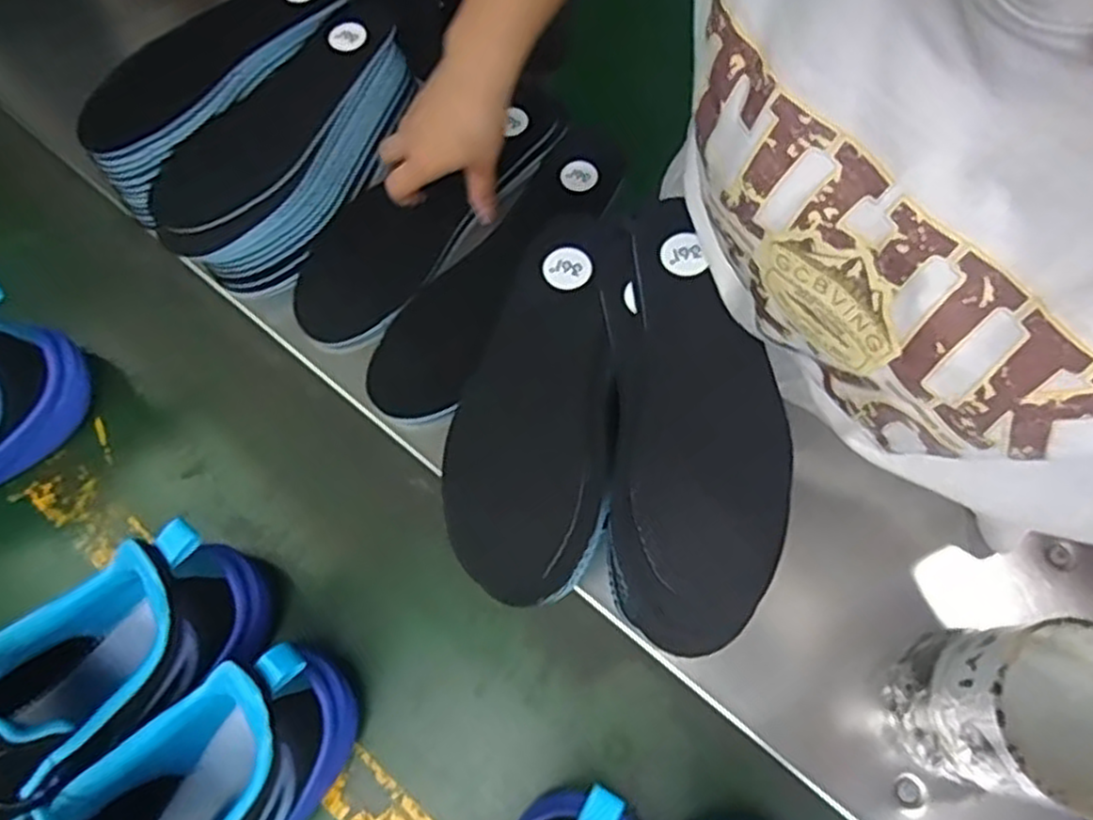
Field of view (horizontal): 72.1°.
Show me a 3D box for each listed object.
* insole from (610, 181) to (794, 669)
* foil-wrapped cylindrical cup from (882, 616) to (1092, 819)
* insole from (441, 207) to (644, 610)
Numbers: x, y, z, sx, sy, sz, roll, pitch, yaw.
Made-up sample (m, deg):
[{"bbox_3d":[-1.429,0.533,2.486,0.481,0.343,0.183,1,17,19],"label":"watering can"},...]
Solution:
[{"bbox_3d":[0.075,-0.001,0.386,0.083,0.021,0.234,-1,73,0],"label":"insole"},{"bbox_3d":[0.237,0.158,0.376,0.084,0.122,0.081,0,61,1],"label":"foil-wrapped cylindrical cup"},{"bbox_3d":[-0.001,-0.010,0.403,0.084,0.013,0.213,11,74,7],"label":"insole"}]

